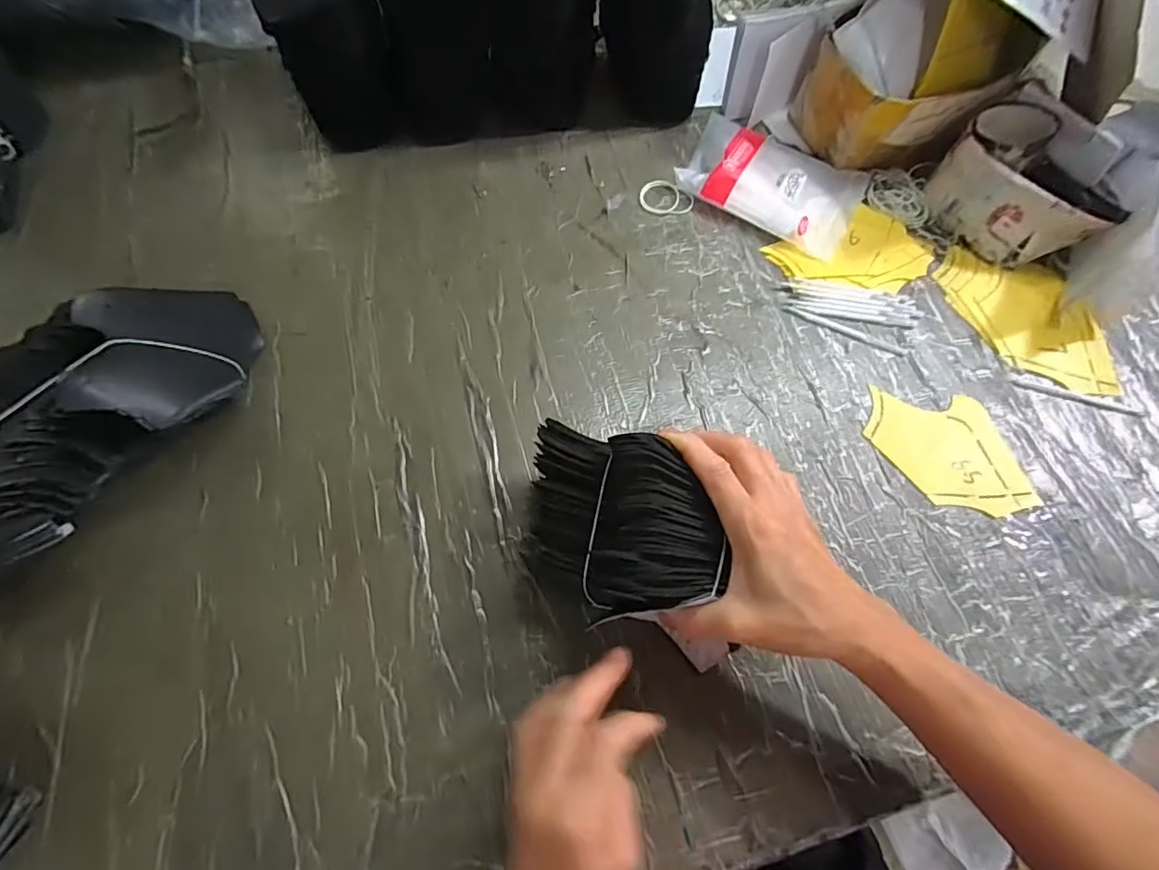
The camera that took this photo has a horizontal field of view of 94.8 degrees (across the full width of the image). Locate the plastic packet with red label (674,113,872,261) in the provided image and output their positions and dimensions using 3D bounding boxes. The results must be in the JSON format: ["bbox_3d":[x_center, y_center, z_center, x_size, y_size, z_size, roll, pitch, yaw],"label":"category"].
[{"bbox_3d":[0.200,-0.261,0.540,0.174,0.031,0.122,31,70,9],"label":"plastic packet with red label"}]

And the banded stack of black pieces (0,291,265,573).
[{"bbox_3d":[-0.371,0.011,0.363,0.128,0.101,0.327,42,73,13],"label":"banded stack of black pieces"}]

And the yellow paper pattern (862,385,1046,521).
[{"bbox_3d":[0.307,0.012,0.443,0.119,0.005,0.101,2,68,-2],"label":"yellow paper pattern"}]

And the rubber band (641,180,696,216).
[{"bbox_3d":[0.087,-0.239,0.540,0.054,0.004,0.041,36,71,11],"label":"rubber band"}]

